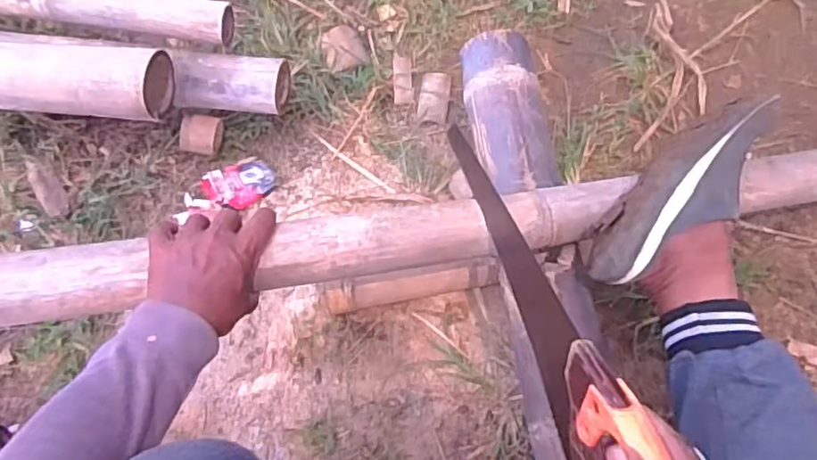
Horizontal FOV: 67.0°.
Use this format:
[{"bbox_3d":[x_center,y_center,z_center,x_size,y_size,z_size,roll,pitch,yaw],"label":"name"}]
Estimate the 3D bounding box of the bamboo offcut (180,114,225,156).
[{"bbox_3d":[-0.311,-0.142,0.928,0.057,0.053,0.064,-4,65,0],"label":"bamboo offcut"}]

